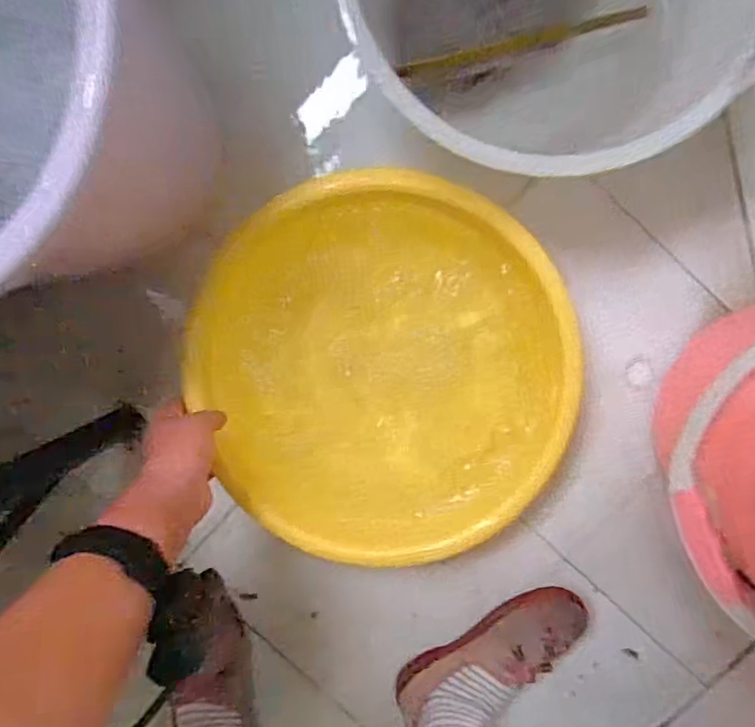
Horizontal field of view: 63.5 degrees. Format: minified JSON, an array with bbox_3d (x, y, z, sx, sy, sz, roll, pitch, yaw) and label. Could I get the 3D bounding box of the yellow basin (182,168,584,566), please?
[{"bbox_3d":[0.010,0.009,0.557,0.321,0.063,0.344,1,98,4],"label":"yellow basin"}]

